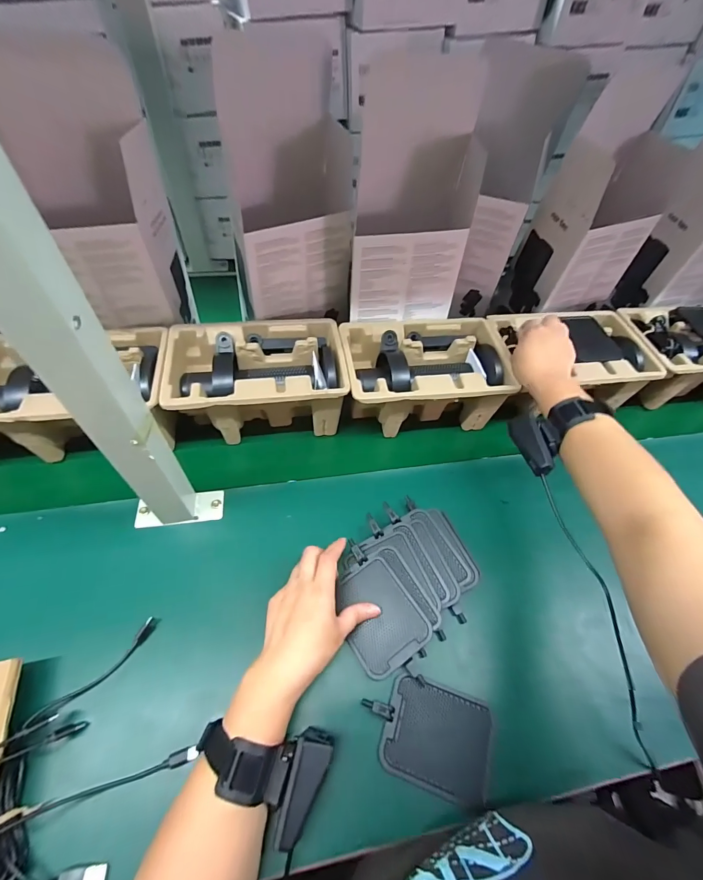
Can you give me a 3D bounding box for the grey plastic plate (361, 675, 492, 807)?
[{"bbox_3d":[0.073,0.272,0.345,0.117,0.011,0.077,20,54,4],"label":"grey plastic plate"}]

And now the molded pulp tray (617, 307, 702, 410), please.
[{"bbox_3d":[0.558,-0.141,0.624,0.245,0.101,0.157,-8,55,-9],"label":"molded pulp tray"}]

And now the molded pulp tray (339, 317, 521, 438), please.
[{"bbox_3d":[0.102,-0.090,0.541,0.220,0.101,0.152,-3,54,-5],"label":"molded pulp tray"}]

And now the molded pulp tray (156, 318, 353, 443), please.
[{"bbox_3d":[-0.122,-0.079,0.517,0.220,0.106,0.142,-5,55,-6],"label":"molded pulp tray"}]

